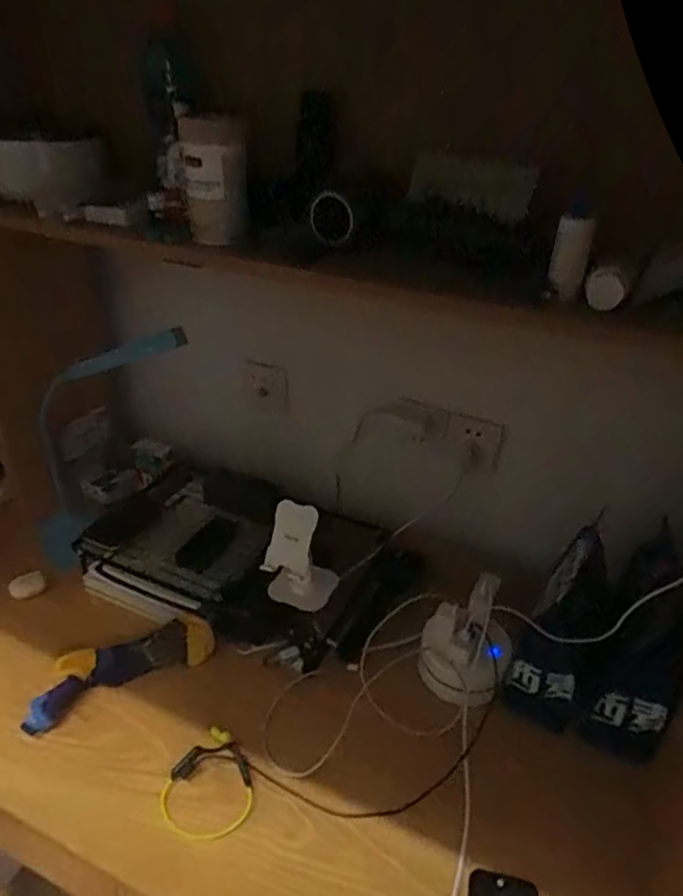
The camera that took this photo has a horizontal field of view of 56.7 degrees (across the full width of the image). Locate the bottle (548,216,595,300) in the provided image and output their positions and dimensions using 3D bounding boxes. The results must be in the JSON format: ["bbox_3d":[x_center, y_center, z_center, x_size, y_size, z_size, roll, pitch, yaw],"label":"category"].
[{"bbox_3d":[0.210,-0.175,0.582,0.027,0.069,0.032,18,35,22],"label":"bottle"}]

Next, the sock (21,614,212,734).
[{"bbox_3d":[-0.286,0.279,0.823,0.239,0.059,0.060,-19,39,-31],"label":"sock"}]

